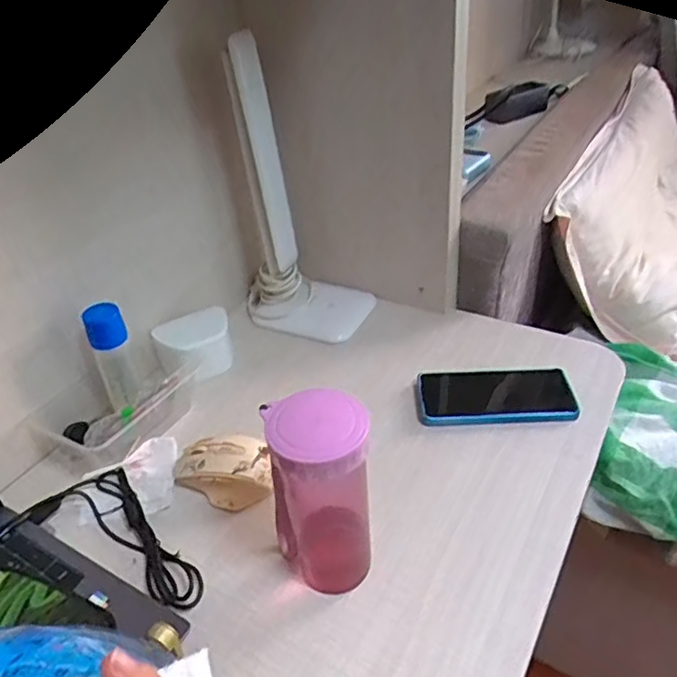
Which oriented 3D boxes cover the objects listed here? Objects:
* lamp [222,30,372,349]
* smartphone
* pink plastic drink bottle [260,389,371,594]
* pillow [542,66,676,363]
[{"bbox_3d":[-0.054,-0.172,0.722,0.164,0.332,0.099,9,38,19],"label":"lamp"},{"bbox_3d":[0.171,0.062,0.659,0.166,0.011,0.090,0,37,4],"label":"smartphone"},{"bbox_3d":[-0.015,0.124,0.456,0.077,0.174,0.071,-5,35,0],"label":"pink plastic drink bottle"},{"bbox_3d":[0.638,-0.257,1.161,0.104,0.410,0.648,-27,18,52],"label":"pillow"}]

